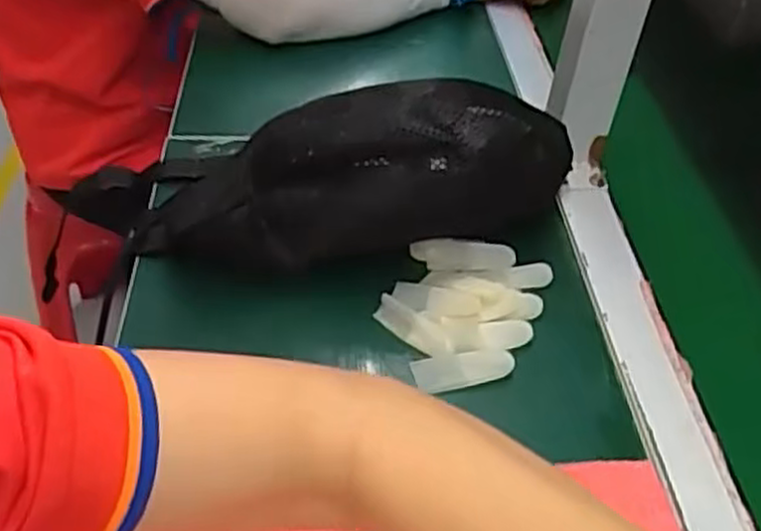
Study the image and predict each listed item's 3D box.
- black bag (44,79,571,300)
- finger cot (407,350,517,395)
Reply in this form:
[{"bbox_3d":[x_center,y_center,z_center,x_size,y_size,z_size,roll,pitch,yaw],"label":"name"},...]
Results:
[{"bbox_3d":[-0.053,-0.051,0.525,0.352,0.115,0.109,-8,42,12],"label":"black bag"},{"bbox_3d":[0.049,0.062,0.454,0.059,0.005,0.022,-10,59,-3],"label":"finger cot"}]

